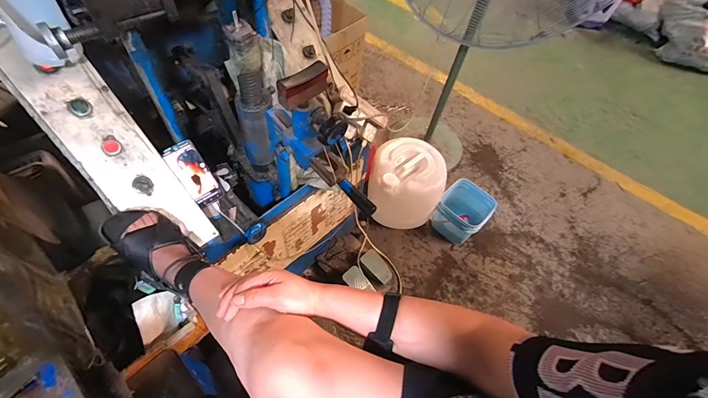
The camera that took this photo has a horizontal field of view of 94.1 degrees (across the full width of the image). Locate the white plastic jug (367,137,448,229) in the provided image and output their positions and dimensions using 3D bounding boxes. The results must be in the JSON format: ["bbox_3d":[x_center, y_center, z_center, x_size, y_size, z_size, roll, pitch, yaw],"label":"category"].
[{"bbox_3d":[0.222,-0.057,1.438,0.296,0.319,0.257,11,56,4],"label":"white plastic jug"}]

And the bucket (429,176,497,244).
[{"bbox_3d":[0.486,0.063,1.497,0.216,0.198,0.229,36,61,19],"label":"bucket"}]

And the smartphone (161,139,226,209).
[{"bbox_3d":[-0.378,-0.059,0.788,0.071,0.158,0.014,-40,30,-25],"label":"smartphone"}]

